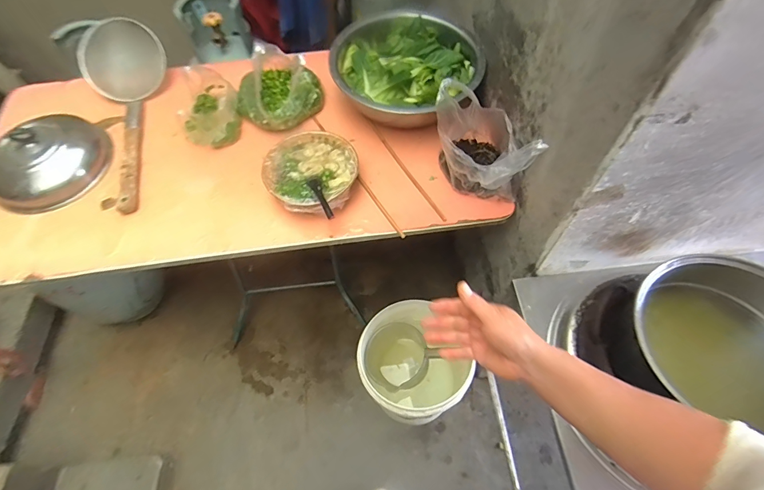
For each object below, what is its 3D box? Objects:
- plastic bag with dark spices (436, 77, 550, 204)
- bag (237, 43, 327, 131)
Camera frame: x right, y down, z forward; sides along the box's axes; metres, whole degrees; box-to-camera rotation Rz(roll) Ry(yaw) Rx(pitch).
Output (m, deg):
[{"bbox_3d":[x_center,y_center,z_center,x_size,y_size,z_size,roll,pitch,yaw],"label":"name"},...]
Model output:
[{"bbox_3d":[0.193,-0.206,0.781,0.184,0.198,0.175,8,63,3],"label":"plastic bag with dark spices"},{"bbox_3d":[-0.243,-0.388,0.891,0.171,0.156,0.185,36,68,16],"label":"bag"}]

